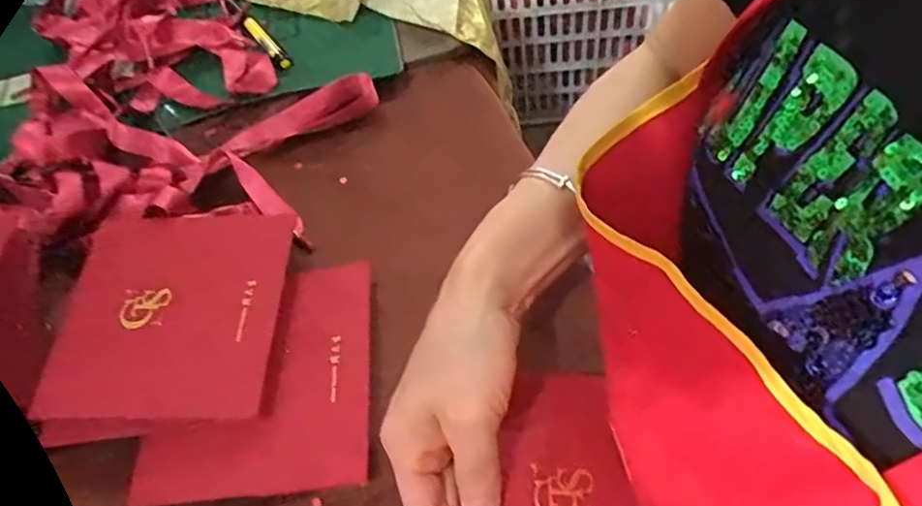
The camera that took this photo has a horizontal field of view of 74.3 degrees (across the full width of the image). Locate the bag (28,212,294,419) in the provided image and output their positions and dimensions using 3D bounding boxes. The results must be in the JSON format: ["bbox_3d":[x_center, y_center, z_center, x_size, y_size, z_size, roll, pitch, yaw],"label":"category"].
[{"bbox_3d":[-0.184,0.035,0.382,0.142,0.009,0.135,-1,57,3],"label":"bag"}]

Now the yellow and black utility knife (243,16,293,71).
[{"bbox_3d":[-0.165,-0.180,0.515,0.012,0.009,0.069,-35,61,-18],"label":"yellow and black utility knife"}]

